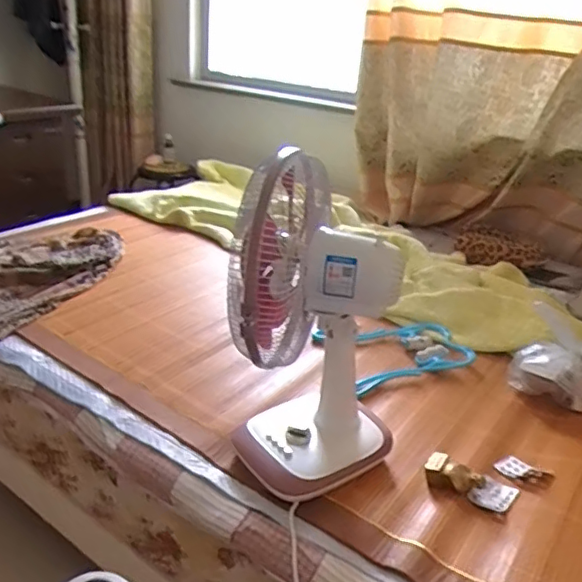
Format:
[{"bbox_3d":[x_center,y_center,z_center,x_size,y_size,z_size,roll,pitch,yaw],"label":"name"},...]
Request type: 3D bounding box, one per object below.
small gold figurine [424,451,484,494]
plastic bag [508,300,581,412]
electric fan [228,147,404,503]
[{"bbox_3d":[0.277,0.318,0.980,0.093,0.040,0.049,20,30,27],"label":"small gold figurine"},{"bbox_3d":[0.605,0.147,1.173,0.252,0.196,0.216,11,27,13],"label":"plastic bag"},{"bbox_3d":[0.052,0.058,0.927,0.245,0.510,0.307,8,27,8],"label":"electric fan"}]

